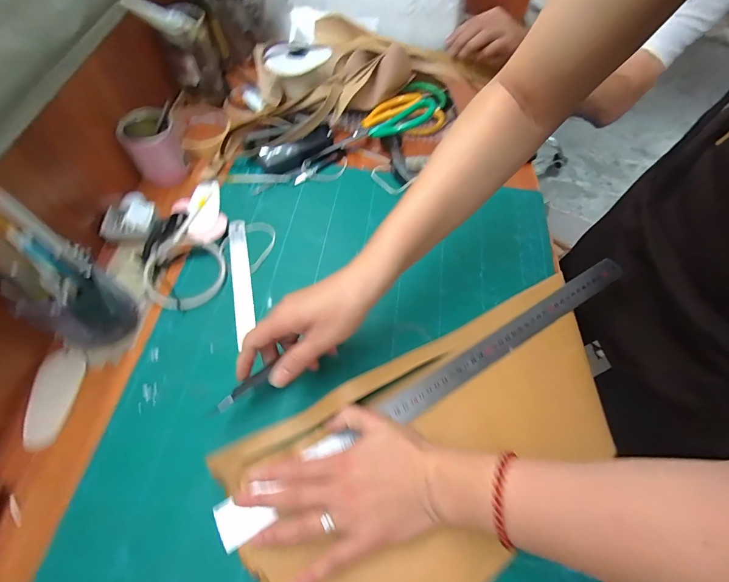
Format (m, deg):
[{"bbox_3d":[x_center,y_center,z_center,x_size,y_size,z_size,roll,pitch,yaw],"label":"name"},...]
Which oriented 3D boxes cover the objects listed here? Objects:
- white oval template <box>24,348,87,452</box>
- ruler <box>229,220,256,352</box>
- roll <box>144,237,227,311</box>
[{"bbox_3d":[-0.301,0.102,0.342,0.037,0.005,0.092,-6,61,-6],"label":"white oval template"},{"bbox_3d":[-0.145,-0.017,0.414,0.020,0.004,0.168,-6,60,-18],"label":"ruler"},{"bbox_3d":[-0.210,-0.021,0.410,0.089,0.012,0.090,1,60,-2],"label":"roll"}]

